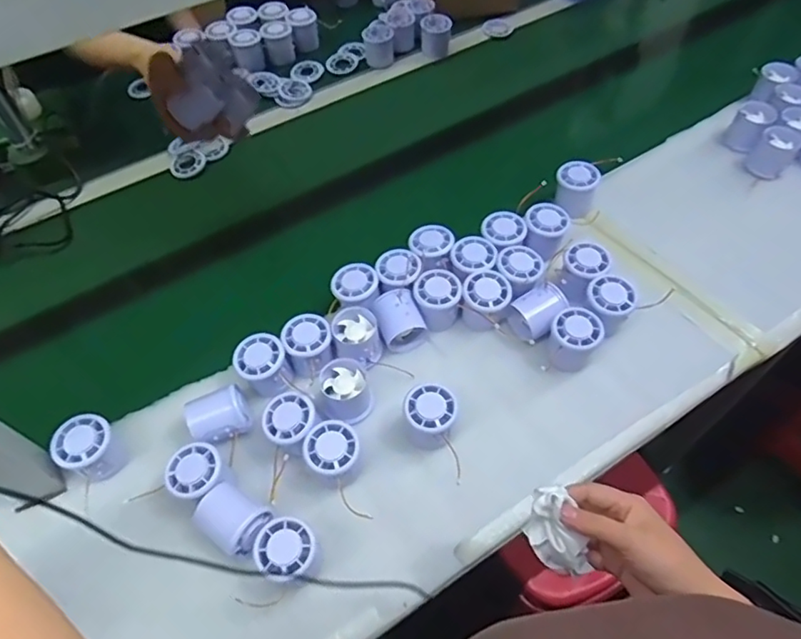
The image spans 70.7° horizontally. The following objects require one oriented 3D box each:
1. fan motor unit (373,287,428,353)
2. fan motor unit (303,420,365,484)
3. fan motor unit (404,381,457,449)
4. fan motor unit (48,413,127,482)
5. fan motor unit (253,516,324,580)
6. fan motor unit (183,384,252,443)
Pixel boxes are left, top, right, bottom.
[{"bbox_3d":[-0.001,0.002,0.672,0.049,0.047,0.058,-24,58,-13],"label":"fan motor unit"},{"bbox_3d":[-0.067,0.141,0.583,0.053,0.053,0.055,-1,56,2],"label":"fan motor unit"},{"bbox_3d":[0.032,0.105,0.604,0.051,0.056,0.055,-1,56,2],"label":"fan motor unit"},{"bbox_3d":[-0.324,0.136,0.594,0.060,0.054,0.056,-1,56,2],"label":"fan motor unit"},{"bbox_3d":[-0.103,0.220,0.530,0.058,0.052,0.051,31,63,22],"label":"fan motor unit"},{"bbox_3d":[-0.197,0.108,0.615,0.063,0.049,0.053,-22,58,-12],"label":"fan motor unit"}]

